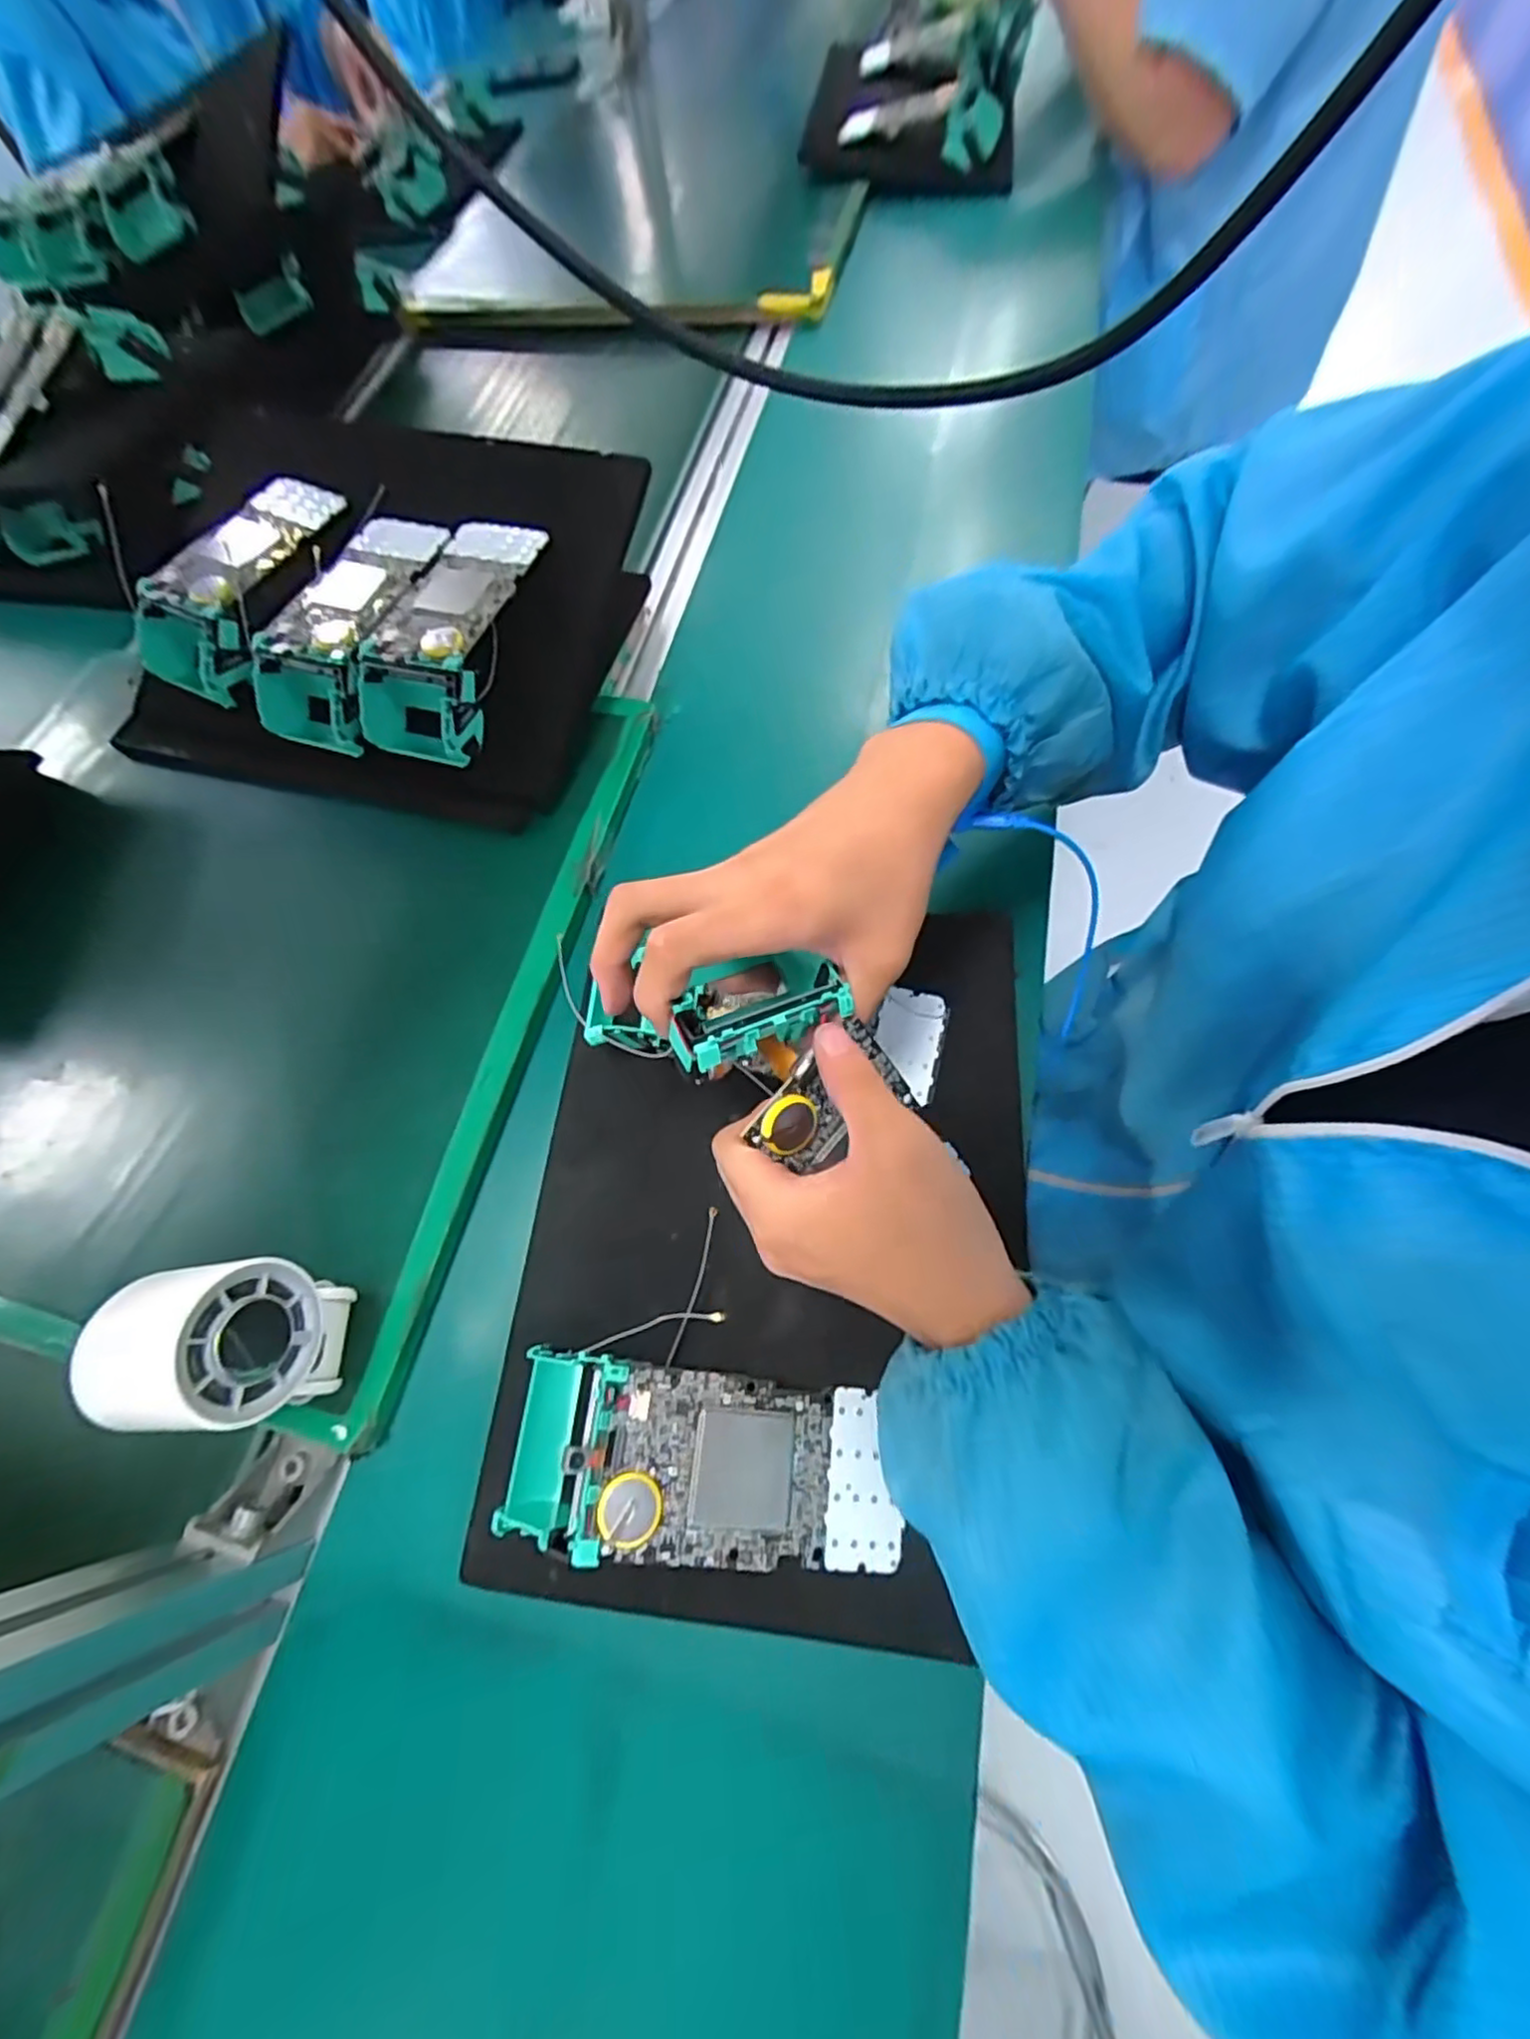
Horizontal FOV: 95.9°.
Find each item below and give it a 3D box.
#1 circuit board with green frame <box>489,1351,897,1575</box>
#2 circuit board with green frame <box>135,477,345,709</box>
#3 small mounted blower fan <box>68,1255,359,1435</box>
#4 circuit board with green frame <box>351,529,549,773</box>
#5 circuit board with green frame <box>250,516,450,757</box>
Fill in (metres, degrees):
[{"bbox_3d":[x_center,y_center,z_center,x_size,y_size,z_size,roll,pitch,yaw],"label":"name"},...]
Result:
[{"bbox_3d":[-0.022,0.187,0.292,0.167,0.036,0.072,14,67,-8],"label":"circuit board with green frame"},{"bbox_3d":[-0.363,-0.307,0.475,0.086,0.048,0.172,29,85,15],"label":"circuit board with green frame"},{"bbox_3d":[-0.227,0.140,0.297,0.069,0.100,0.059,-7,67,3],"label":"small mounted blower fan"},{"bbox_3d":[-0.205,-0.255,0.458,0.088,0.058,0.155,14,69,11],"label":"circuit board with green frame"},{"bbox_3d":[-0.272,-0.262,0.457,0.079,0.058,0.167,19,82,11],"label":"circuit board with green frame"}]

